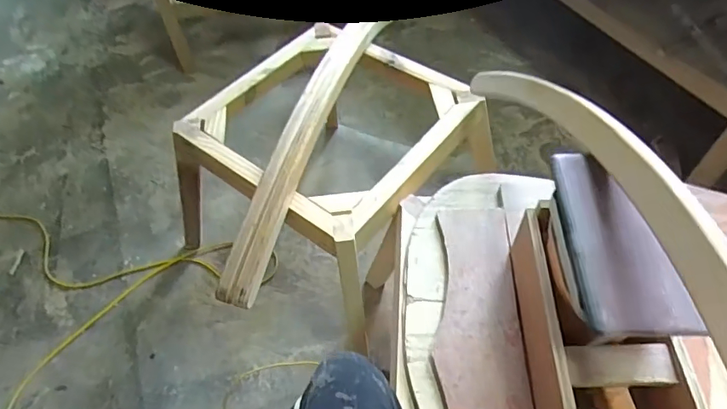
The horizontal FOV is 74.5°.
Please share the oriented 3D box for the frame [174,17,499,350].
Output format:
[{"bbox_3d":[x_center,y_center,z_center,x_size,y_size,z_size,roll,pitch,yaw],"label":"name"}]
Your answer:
[{"bbox_3d":[-0.086,-0.059,1.058,0.517,0.343,0.540,32,61,25],"label":"frame"}]

